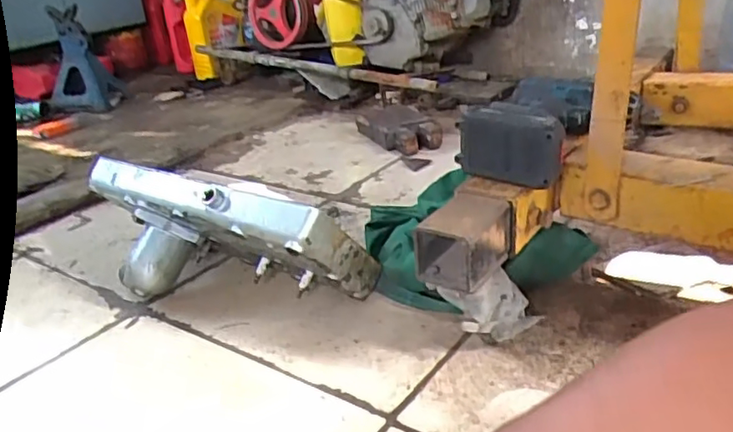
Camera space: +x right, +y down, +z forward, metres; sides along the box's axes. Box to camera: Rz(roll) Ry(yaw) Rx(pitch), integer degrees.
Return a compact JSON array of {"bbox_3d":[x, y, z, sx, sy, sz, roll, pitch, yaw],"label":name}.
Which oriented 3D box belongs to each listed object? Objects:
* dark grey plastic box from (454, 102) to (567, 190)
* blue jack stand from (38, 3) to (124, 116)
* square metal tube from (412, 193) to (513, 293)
[{"bbox_3d":[0.154,-0.076,0.679,0.119,0.075,0.039,7,27,26],"label":"dark grey plastic box"},{"bbox_3d":[-0.809,-0.427,1.734,0.179,0.282,0.144,-6,23,-3],"label":"blue jack stand"},{"bbox_3d":[0.101,0.025,0.654,0.070,0.072,0.098,11,29,33],"label":"square metal tube"}]

